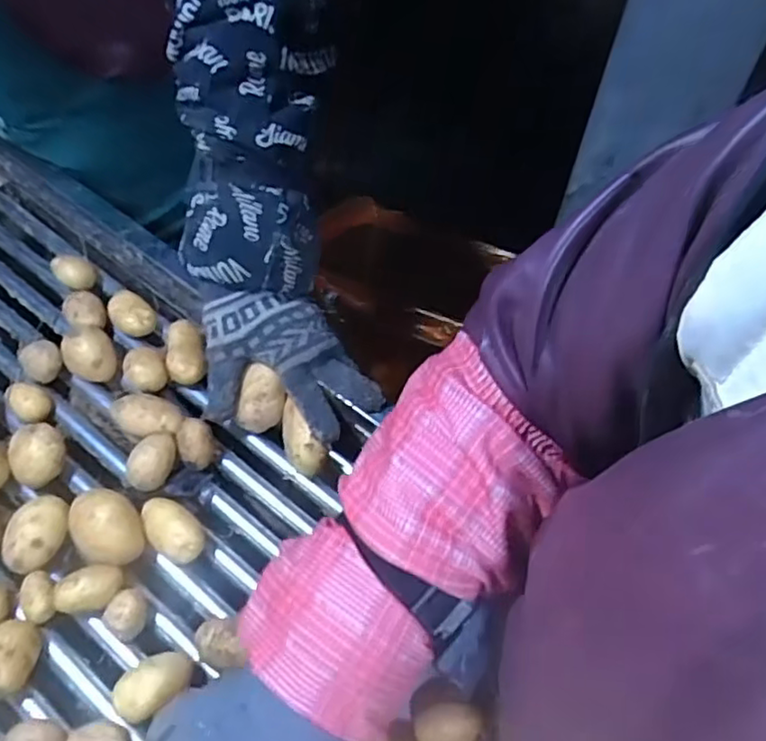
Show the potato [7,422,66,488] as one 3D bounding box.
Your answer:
[{"bbox_3d":[-0.278,0.071,0.523,0.042,0.040,0.037,-31,59,-26],"label":"potato"}]

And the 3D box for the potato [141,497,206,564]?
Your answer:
[{"bbox_3d":[-0.163,0.126,0.503,0.035,0.035,0.059,-31,59,-26],"label":"potato"}]

